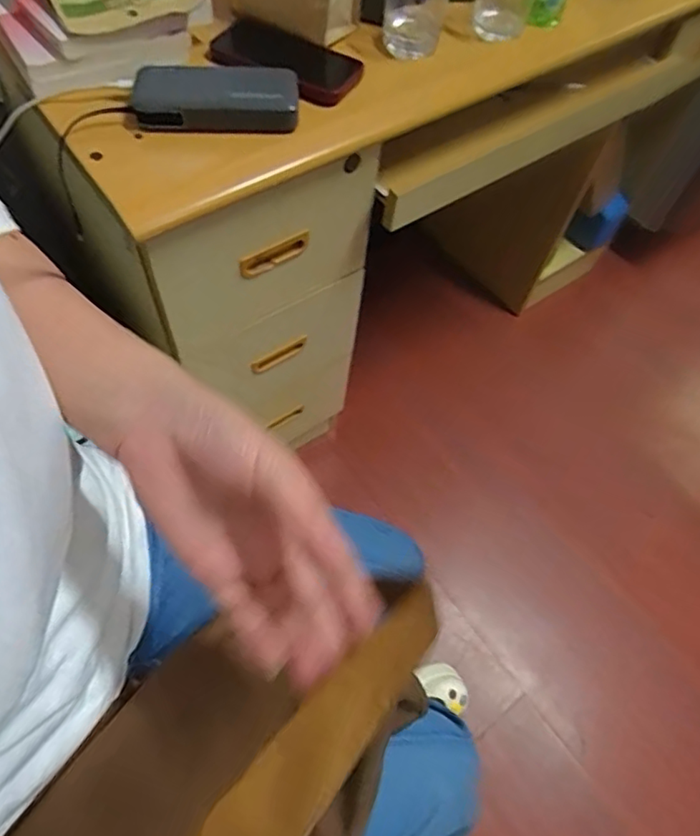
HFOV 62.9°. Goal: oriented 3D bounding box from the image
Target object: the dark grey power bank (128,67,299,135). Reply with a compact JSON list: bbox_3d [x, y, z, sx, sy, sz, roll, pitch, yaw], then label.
[{"bbox_3d":[-0.138,-0.326,0.589,0.165,0.027,0.081,-6,74,-8],"label":"dark grey power bank"}]

